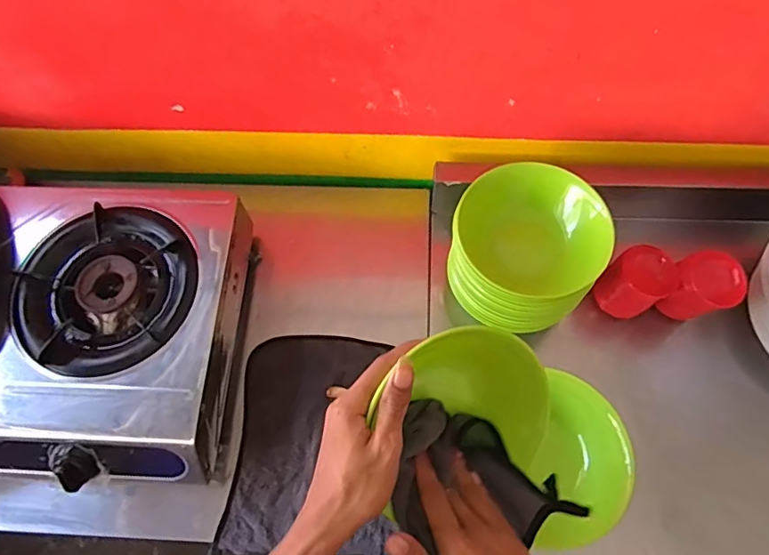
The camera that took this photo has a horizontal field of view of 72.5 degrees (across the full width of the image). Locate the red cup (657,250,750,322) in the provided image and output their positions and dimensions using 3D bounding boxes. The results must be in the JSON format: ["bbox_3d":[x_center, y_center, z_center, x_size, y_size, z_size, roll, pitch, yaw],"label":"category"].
[{"bbox_3d":[0.399,0.017,0.670,0.067,0.089,0.075,-36,71,-13],"label":"red cup"}]

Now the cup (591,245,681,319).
[{"bbox_3d":[0.332,0.008,0.693,0.068,0.093,0.070,-1,67,1],"label":"cup"}]

